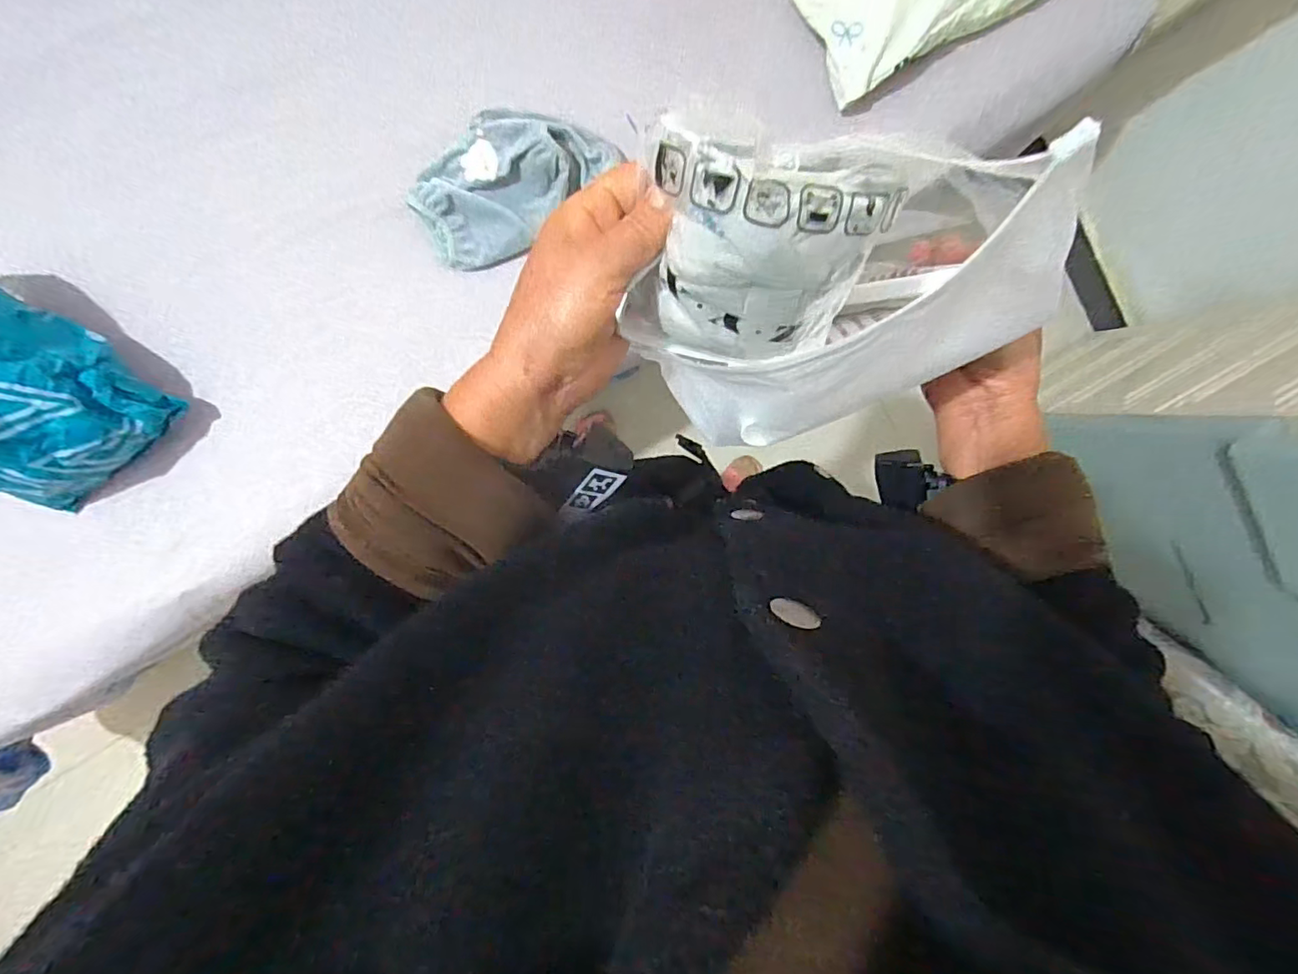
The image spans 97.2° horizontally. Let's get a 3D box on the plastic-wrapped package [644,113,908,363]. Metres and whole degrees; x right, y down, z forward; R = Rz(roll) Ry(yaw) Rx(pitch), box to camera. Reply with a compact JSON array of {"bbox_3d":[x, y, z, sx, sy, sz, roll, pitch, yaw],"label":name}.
[{"bbox_3d":[0.046,-0.097,0.252,0.098,0.106,0.045,13,62,-3],"label":"plastic-wrapped package"}]

